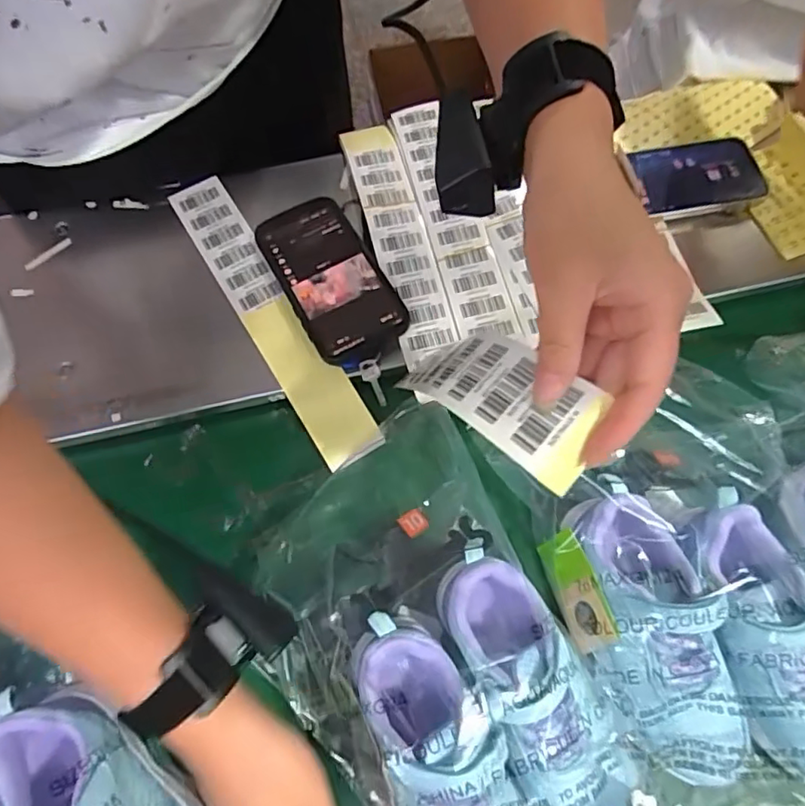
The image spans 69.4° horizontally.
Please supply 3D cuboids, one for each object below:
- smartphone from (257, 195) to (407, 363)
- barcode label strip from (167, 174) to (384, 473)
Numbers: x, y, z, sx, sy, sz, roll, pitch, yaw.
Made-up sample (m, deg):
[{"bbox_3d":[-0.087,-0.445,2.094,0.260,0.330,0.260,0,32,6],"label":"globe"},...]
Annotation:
[{"bbox_3d":[-0.065,-0.110,0.510,0.081,0.014,0.162,-27,69,-9],"label":"smartphone"},{"bbox_3d":[-0.120,-0.082,0.519,0.050,0.027,0.309,-30,69,-10],"label":"barcode label strip"}]

